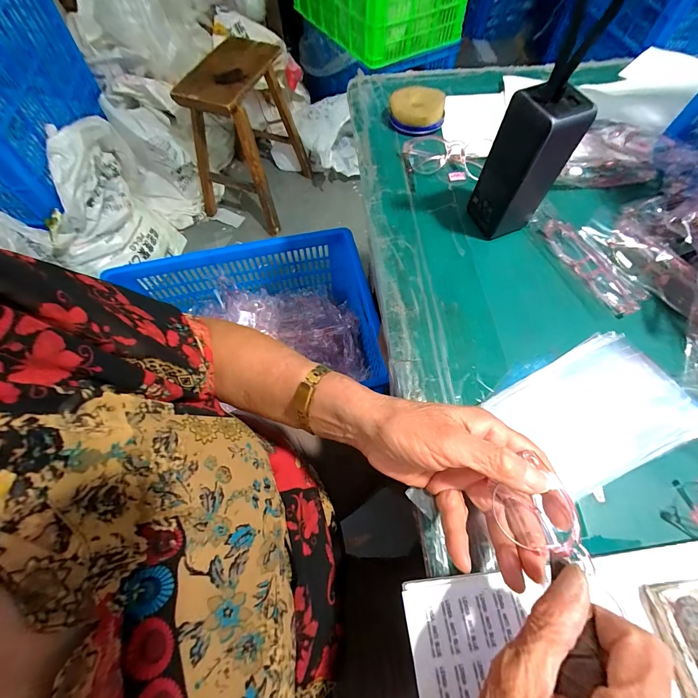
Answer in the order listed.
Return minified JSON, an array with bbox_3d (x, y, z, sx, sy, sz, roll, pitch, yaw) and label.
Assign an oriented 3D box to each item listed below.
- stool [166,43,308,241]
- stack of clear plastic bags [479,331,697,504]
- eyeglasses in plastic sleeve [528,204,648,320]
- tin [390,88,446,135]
[{"bbox_3d":[-0.384,-0.810,1.291,0.341,0.495,0.412,21,66,11],"label":"stool"},{"bbox_3d":[0.217,0.054,0.286,0.164,0.011,0.110,-26,68,-13],"label":"stack of clear plastic bags"},{"bbox_3d":[0.256,-0.104,0.356,0.052,0.017,0.148,-27,69,-13],"label":"eyeglasses in plastic sleeve"},{"bbox_3d":[0.094,-0.323,0.451,0.071,0.030,0.075,3,65,0],"label":"tin"}]

